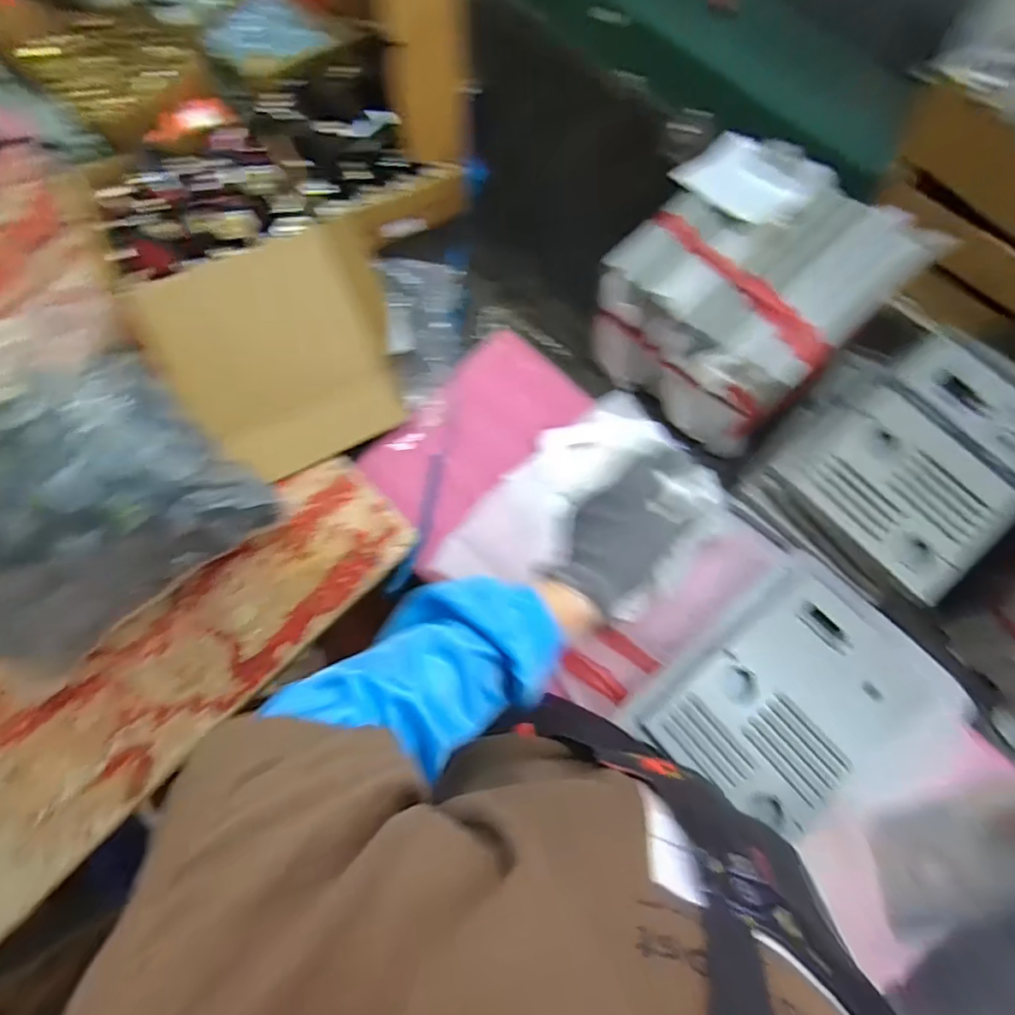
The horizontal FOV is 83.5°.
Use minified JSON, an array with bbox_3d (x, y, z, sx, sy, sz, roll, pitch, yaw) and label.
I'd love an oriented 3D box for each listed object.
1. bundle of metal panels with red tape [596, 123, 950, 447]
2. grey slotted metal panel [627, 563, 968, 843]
[{"bbox_3d":[0.247,-0.223,0.607,0.230,0.151,0.251,41,79,10],"label":"bundle of metal panels with red tape"},{"bbox_3d":[0.251,0.175,0.508,0.223,0.040,0.168,-39,78,-9],"label":"grey slotted metal panel"}]

